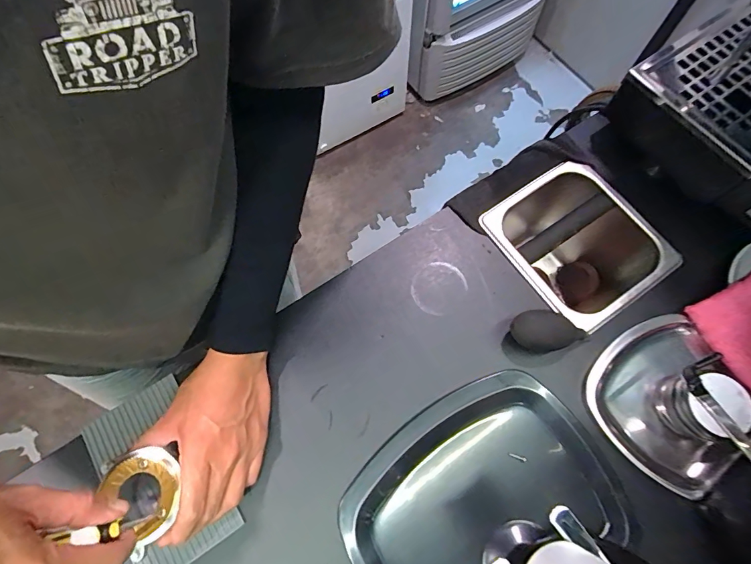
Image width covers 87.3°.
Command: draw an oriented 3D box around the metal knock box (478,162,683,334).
[{"bbox_3d":[0.238,-0.029,0.532,0.173,0.160,0.187,-34,73,-10],"label":"metal knock box"}]

